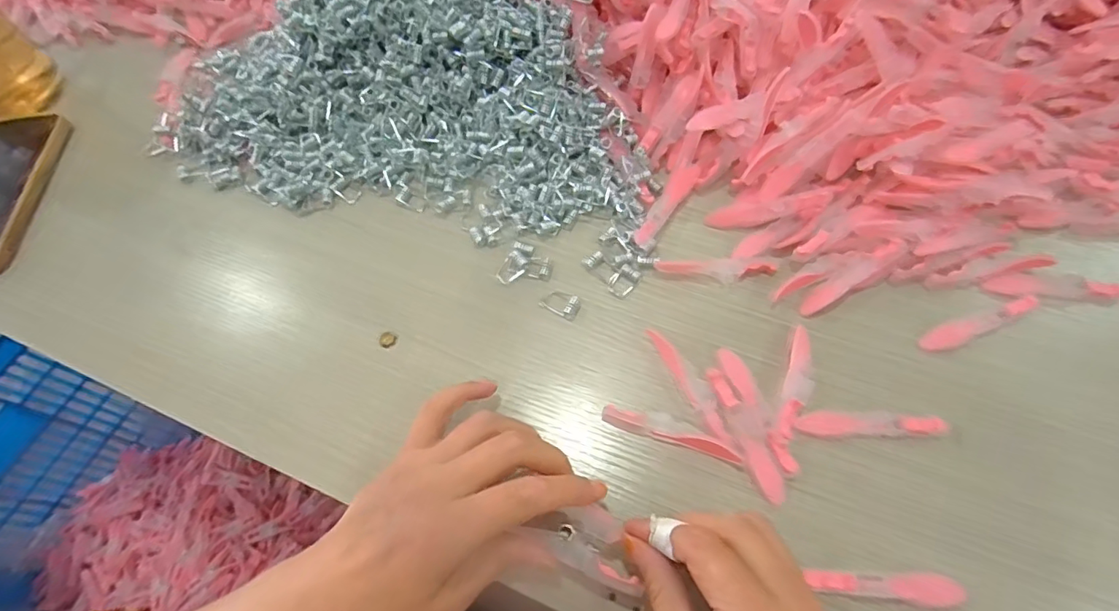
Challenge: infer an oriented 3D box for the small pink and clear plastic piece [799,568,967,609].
[{"bbox_3d":[0.161,0.138,0.251,0.074,0.009,0.015,0,65,3],"label":"small pink and clear plastic piece"}]

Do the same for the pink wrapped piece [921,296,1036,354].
[{"bbox_3d":[0.260,0.010,0.319,0.079,0.005,0.015,-22,65,-7],"label":"pink wrapped piece"}]

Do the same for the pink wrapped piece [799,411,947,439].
[{"bbox_3d":[0.176,0.067,0.289,0.080,0.004,0.015,-1,65,3],"label":"pink wrapped piece"}]

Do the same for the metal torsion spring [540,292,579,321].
[{"bbox_3d":[0.001,-0.002,0.335,0.025,0.008,0.016,30,70,16],"label":"metal torsion spring"}]

